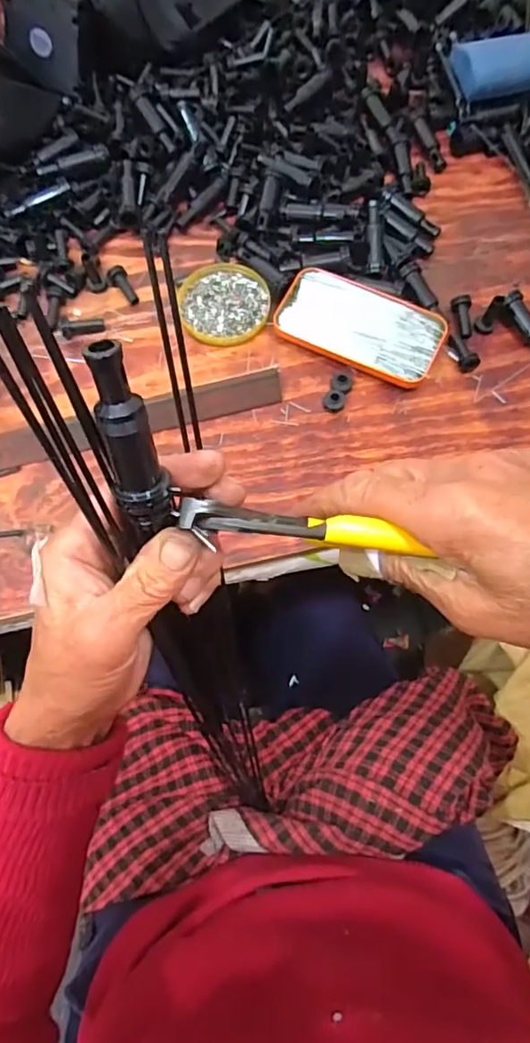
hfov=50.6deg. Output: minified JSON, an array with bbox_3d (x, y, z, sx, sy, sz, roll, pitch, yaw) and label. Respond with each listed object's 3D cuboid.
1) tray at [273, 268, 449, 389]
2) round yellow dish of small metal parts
[{"bbox_3d":[0.086,-0.175,0.501,0.143,0.019,0.074,27,73,9],"label":"tray"},{"bbox_3d":[-0.037,-0.205,0.522,0.081,0.008,0.086,-6,71,-2],"label":"round yellow dish of small metal parts"}]

